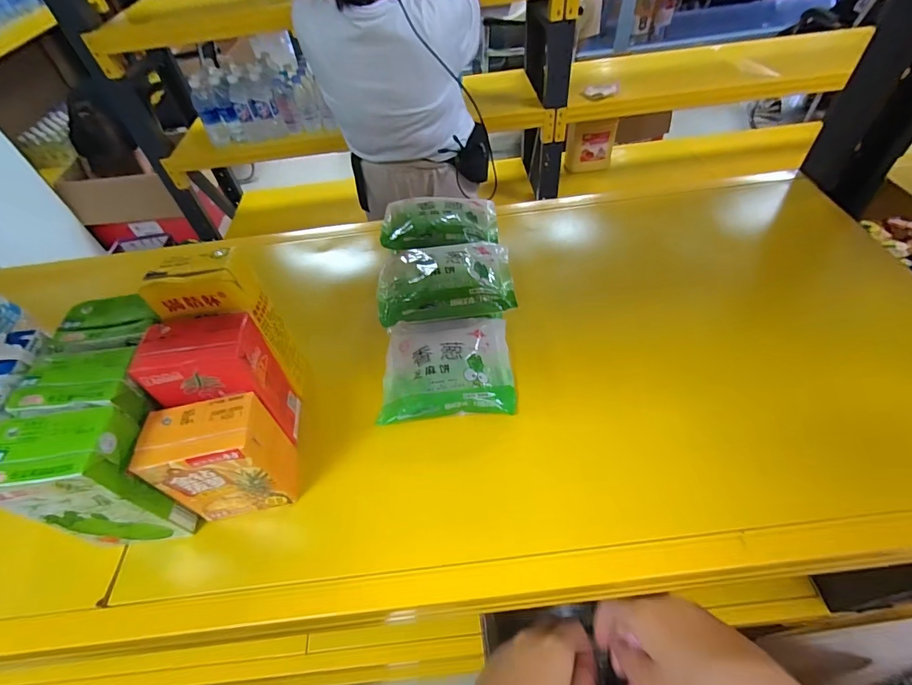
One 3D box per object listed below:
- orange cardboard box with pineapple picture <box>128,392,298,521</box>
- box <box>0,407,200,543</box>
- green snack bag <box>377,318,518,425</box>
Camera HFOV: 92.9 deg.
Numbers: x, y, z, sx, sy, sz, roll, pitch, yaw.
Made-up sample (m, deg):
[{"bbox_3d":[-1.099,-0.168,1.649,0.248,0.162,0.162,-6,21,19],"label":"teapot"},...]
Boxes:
[{"bbox_3d":[-0.152,0.077,0.285,0.066,0.080,0.043,-13,51,-4],"label":"orange cardboard box with pineapple picture"},{"bbox_3d":[-0.217,0.088,0.274,0.067,0.110,0.049,-9,51,-1],"label":"box"},{"bbox_3d":[-0.008,0.016,0.349,0.102,0.024,0.092,-5,51,2],"label":"green snack bag"}]

